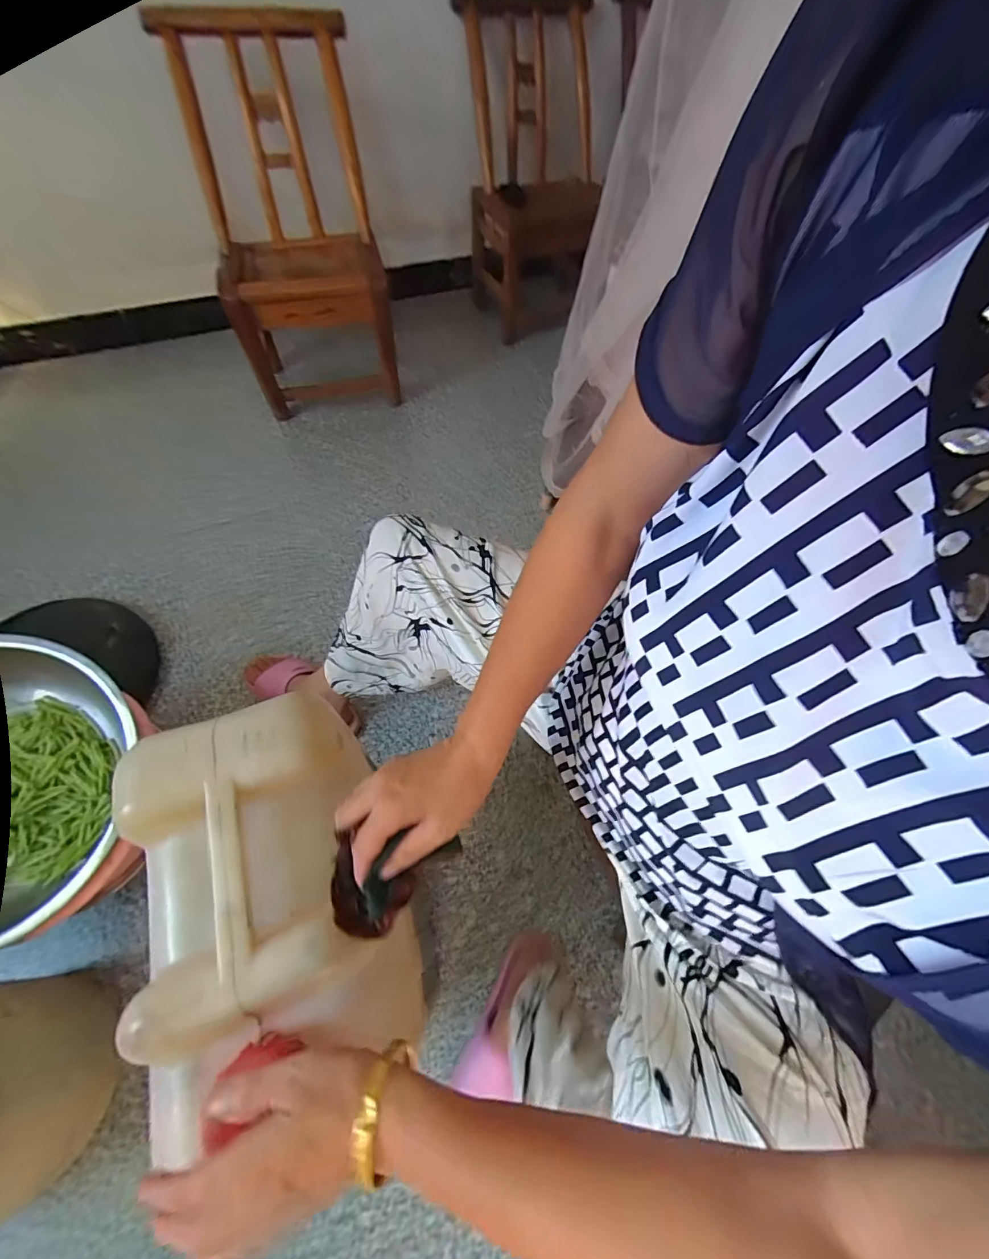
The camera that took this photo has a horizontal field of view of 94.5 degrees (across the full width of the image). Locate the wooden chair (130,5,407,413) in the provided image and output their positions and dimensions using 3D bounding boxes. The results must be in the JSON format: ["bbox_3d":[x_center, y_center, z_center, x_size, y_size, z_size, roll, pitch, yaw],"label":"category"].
[{"bbox_3d":[-0.464,-0.901,1.095,0.360,0.672,0.349,-10,60,-10],"label":"wooden chair"}]

